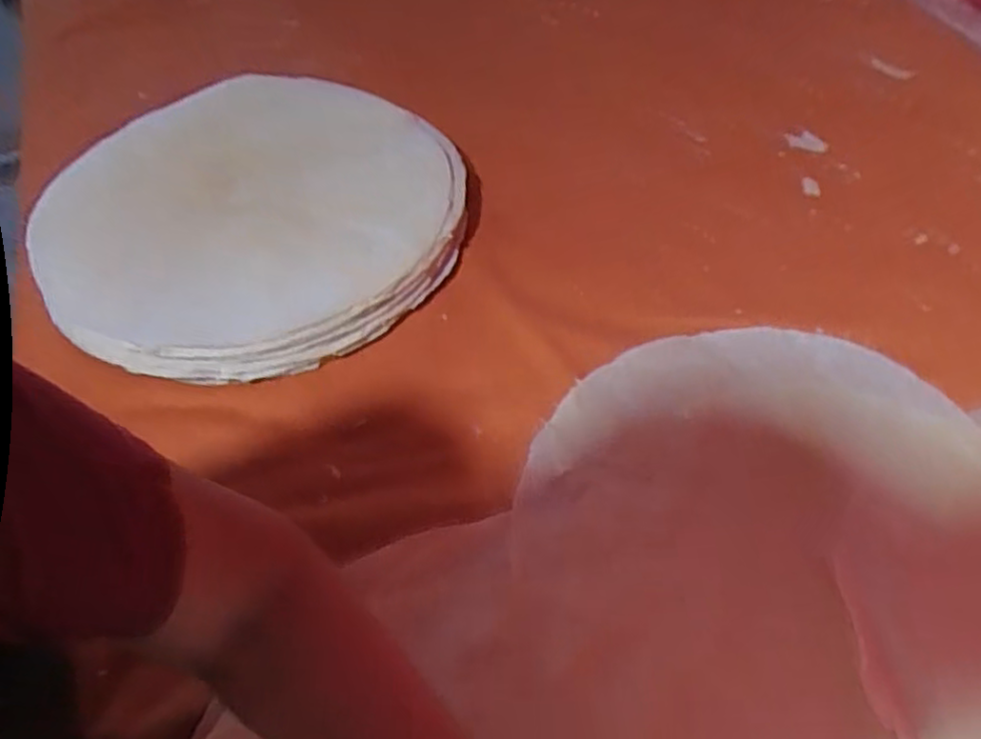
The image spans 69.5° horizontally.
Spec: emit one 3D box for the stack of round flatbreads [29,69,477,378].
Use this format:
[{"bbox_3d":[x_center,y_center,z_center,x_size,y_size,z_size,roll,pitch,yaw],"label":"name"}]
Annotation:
[{"bbox_3d":[-0.229,-0.153,0.679,0.402,0.040,0.402,21,57,16],"label":"stack of round flatbreads"}]

